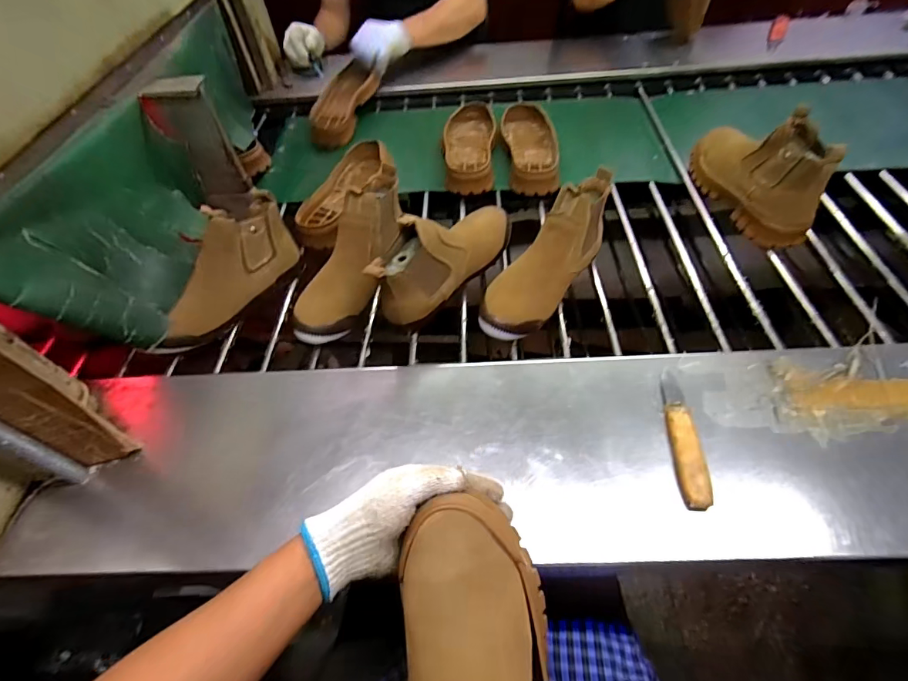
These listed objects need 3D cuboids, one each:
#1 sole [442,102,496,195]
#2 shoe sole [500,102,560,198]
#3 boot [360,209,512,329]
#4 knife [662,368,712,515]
[{"bbox_3d":[0.032,-0.408,0.923,0.105,0.047,0.309,1,54,6],"label":"sole"},{"bbox_3d":[0.158,-0.402,0.914,0.107,0.042,0.298,-3,54,3],"label":"shoe sole"},{"bbox_3d":[-0.015,-0.142,0.643,0.088,0.130,0.274,32,62,24],"label":"boot"},{"bbox_3d":[0.255,0.103,0.487,0.028,0.017,0.162,3,54,7],"label":"knife"}]

